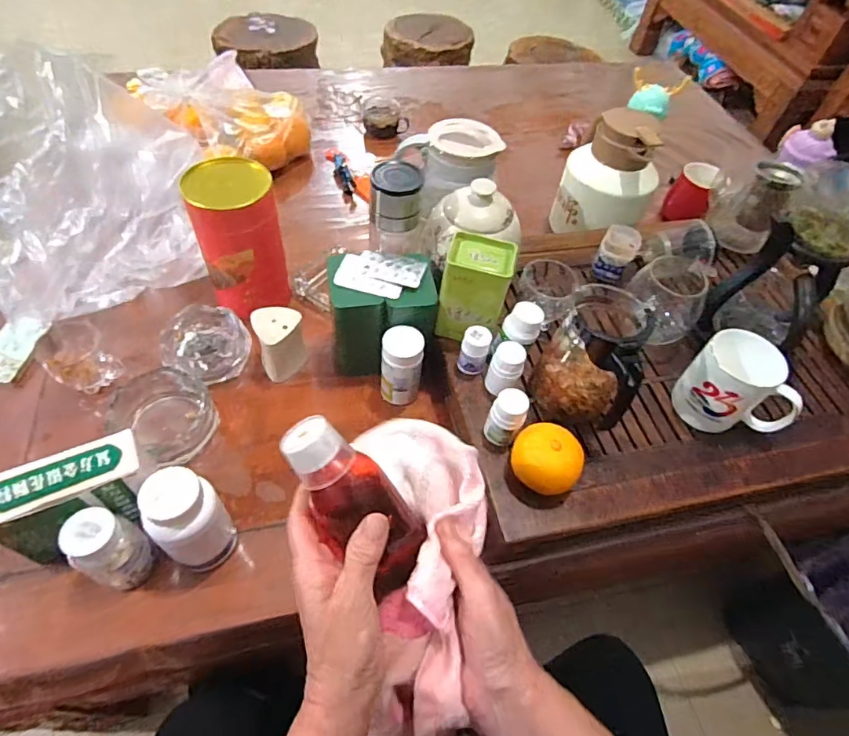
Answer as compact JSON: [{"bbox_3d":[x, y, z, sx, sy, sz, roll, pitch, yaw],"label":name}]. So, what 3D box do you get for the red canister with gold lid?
[{"bbox_3d":[-0.238,-0.163,0.663,0.101,0.178,0.085,-7,55,-11],"label":"red canister with gold lid"}]

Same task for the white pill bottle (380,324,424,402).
[{"bbox_3d":[-0.029,-0.001,0.643,0.050,0.107,0.040,4,53,-3],"label":"white pill bottle"}]

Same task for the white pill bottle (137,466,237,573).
[{"bbox_3d":[-0.227,0.152,0.501,0.059,0.133,0.065,32,57,17],"label":"white pill bottle"}]

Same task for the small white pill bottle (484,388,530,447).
[{"bbox_3d":[0.088,0.054,0.549,0.036,0.064,0.033,3,54,-4],"label":"small white pill bottle"}]

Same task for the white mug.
[{"bbox_3d":[0.355,0.028,0.582,0.076,0.099,0.111,-26,60,-22],"label":"white mug"}]

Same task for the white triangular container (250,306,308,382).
[{"bbox_3d":[-0.185,-0.032,0.665,0.059,0.083,0.061,-15,56,-16],"label":"white triangular container"}]

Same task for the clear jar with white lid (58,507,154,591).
[{"bbox_3d":[-0.299,0.172,0.486,0.047,0.093,0.051,3,54,-4],"label":"clear jar with white lid"}]

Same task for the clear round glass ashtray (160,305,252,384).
[{"bbox_3d":[-0.297,-0.031,0.688,0.104,0.048,0.100,3,54,-4],"label":"clear round glass ashtray"}]

